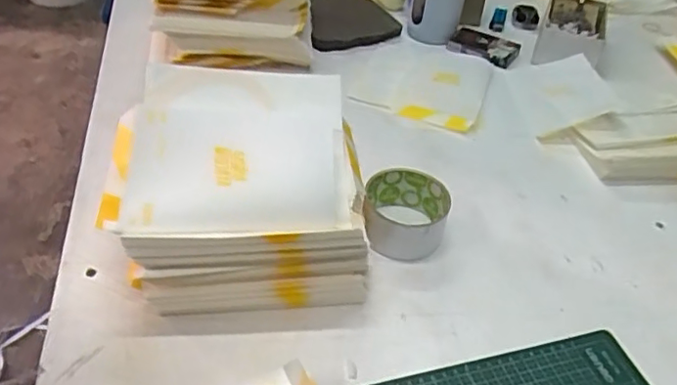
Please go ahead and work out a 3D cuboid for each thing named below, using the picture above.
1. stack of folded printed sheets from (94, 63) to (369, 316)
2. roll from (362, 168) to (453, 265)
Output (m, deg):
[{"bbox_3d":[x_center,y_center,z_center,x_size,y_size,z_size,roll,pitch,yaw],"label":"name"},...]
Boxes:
[{"bbox_3d":[-0.084,-0.006,0.509,0.199,0.132,0.189,0,40,-9],"label":"stack of folded printed sheets"},{"bbox_3d":[0.064,0.021,0.568,0.079,0.050,0.080,5,40,-4],"label":"roll"}]

